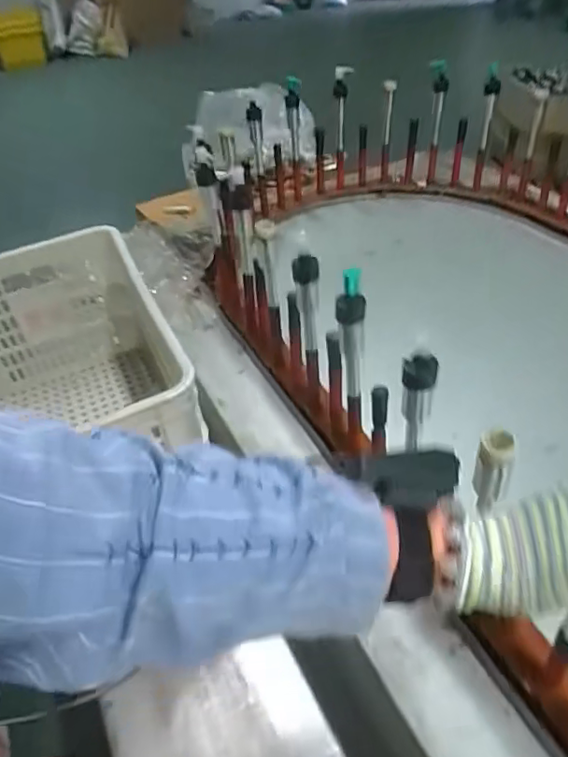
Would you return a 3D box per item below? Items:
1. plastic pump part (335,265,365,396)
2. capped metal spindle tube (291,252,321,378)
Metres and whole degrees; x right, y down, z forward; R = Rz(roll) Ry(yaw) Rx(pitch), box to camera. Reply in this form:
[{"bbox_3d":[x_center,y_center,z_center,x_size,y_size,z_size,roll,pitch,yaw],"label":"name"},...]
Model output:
[{"bbox_3d":[0.069,-0.045,0.583,0.028,0.169,0.031,0,41,6],"label":"plastic pump part"},{"bbox_3d":[0.029,-0.075,0.677,0.024,0.161,0.028,-14,42,-9],"label":"capped metal spindle tube"}]

